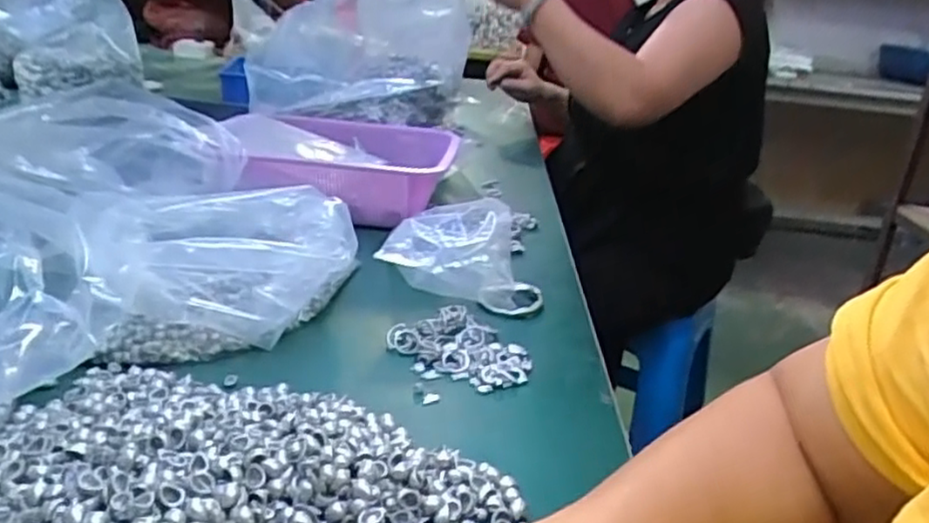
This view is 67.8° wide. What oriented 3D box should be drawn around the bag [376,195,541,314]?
[{"bbox_3d":[-0.008,-0.015,0.656,0.140,0.070,0.142,2,23,-10],"label":"bag"}]

